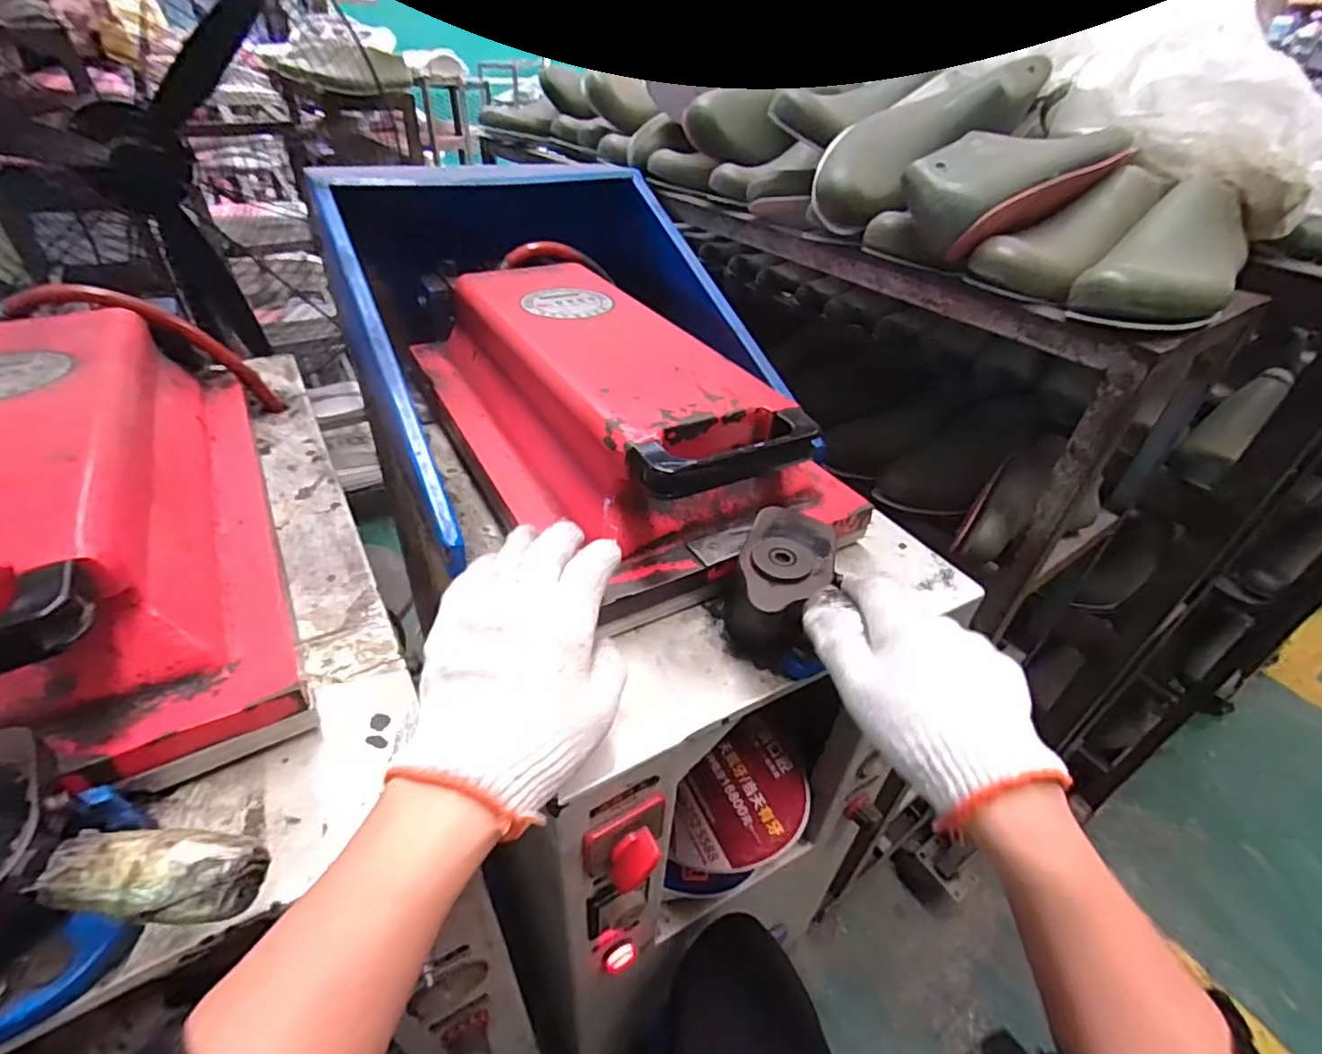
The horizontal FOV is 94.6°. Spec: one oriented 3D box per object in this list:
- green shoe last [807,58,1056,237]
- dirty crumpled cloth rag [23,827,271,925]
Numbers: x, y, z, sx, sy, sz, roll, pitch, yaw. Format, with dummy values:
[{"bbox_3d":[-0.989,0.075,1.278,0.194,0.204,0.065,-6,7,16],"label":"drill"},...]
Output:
[{"bbox_3d":[0.264,-0.371,0.580,0.263,0.063,0.093,-31,46,-4],"label":"green shoe last"},{"bbox_3d":[-0.216,0.149,0.261,0.080,0.024,0.033,1,39,-3],"label":"dirty crumpled cloth rag"}]

